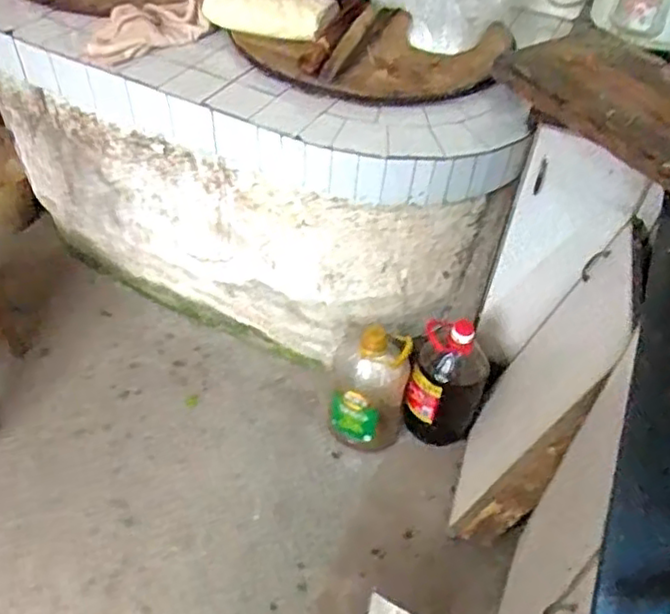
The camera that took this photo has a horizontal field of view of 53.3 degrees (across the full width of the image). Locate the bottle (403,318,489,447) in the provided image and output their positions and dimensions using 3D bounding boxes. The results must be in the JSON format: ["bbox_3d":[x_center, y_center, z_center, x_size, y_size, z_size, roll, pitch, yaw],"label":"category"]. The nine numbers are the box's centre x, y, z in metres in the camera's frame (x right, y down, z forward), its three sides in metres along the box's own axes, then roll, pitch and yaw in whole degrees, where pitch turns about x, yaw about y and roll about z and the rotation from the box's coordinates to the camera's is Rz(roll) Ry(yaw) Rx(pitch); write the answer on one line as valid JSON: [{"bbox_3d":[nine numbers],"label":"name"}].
[{"bbox_3d":[0.254,0.176,1.542,0.170,0.344,0.142,15,46,9],"label":"bottle"}]

